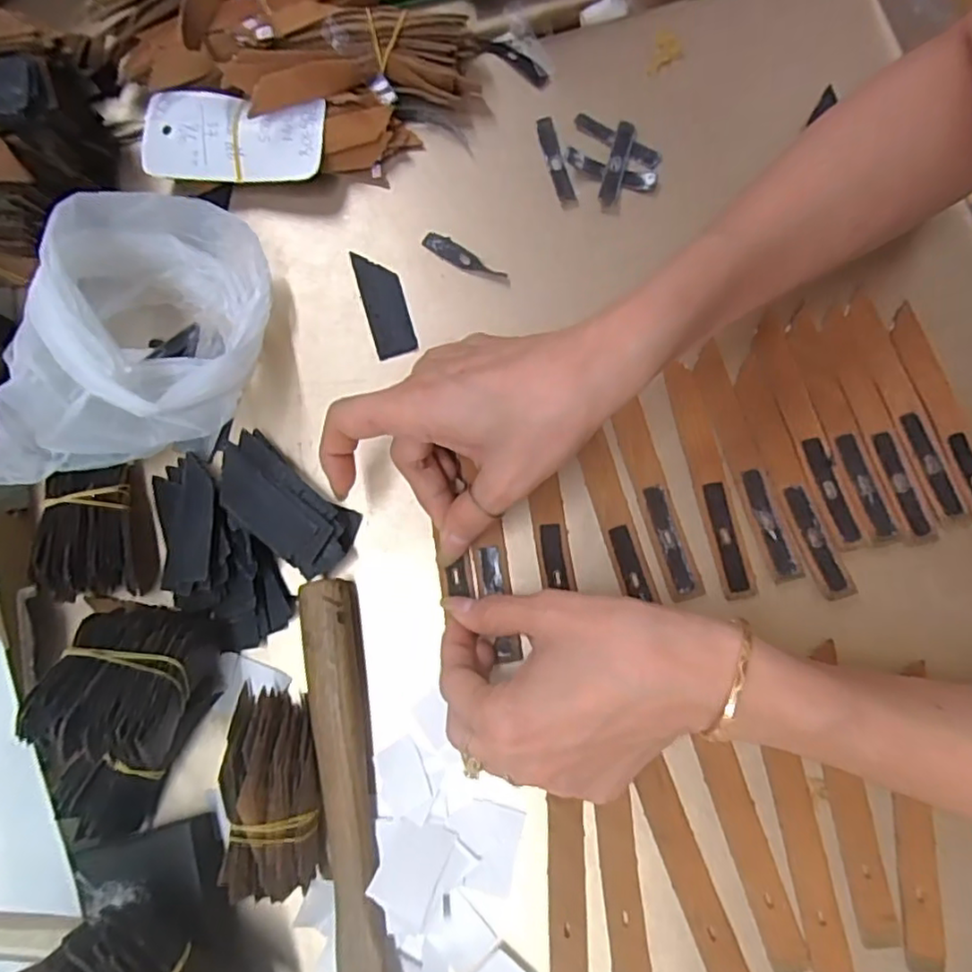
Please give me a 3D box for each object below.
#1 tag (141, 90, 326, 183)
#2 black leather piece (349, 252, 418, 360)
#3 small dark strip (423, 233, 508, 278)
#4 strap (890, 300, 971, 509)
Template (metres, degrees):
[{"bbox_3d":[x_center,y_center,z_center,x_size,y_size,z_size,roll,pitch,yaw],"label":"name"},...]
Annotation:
[{"bbox_3d":[-0.144,-0.196,0.360,0.104,0.011,0.051,9,90,5],"label":"tag"},{"bbox_3d":[-0.056,-0.102,0.354,0.022,0.004,0.063,-17,78,0],"label":"black leather piece"},{"bbox_3d":[-0.012,-0.127,0.357,0.051,0.004,0.010,31,81,9],"label":"small dark strip"},{"bbox_3d":[0.229,-0.032,0.315,0.016,0.004,0.125,-16,78,0],"label":"strap"}]

